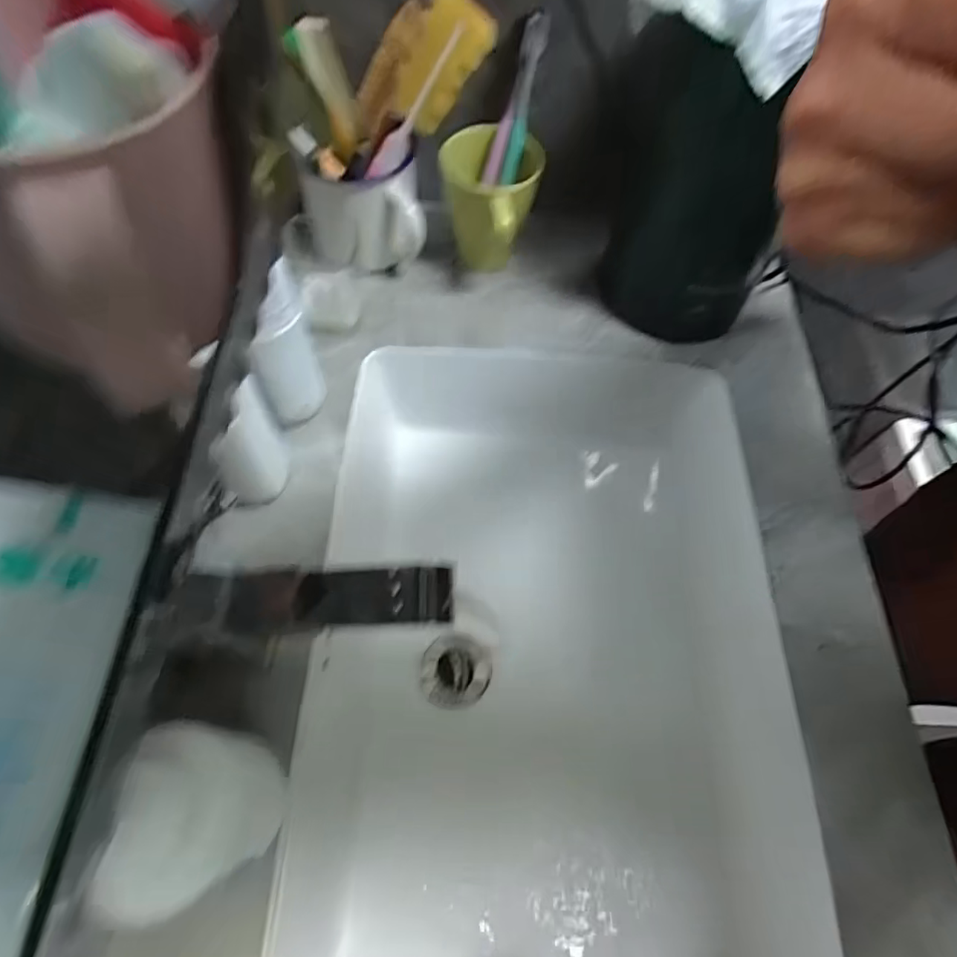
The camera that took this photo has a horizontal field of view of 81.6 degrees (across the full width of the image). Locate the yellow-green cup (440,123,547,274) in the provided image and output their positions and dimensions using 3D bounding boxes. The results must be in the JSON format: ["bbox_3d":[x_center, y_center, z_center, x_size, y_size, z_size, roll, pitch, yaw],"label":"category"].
[{"bbox_3d":[0.010,-0.249,0.507,0.083,0.103,0.102,12,61,4],"label":"yellow-green cup"}]

